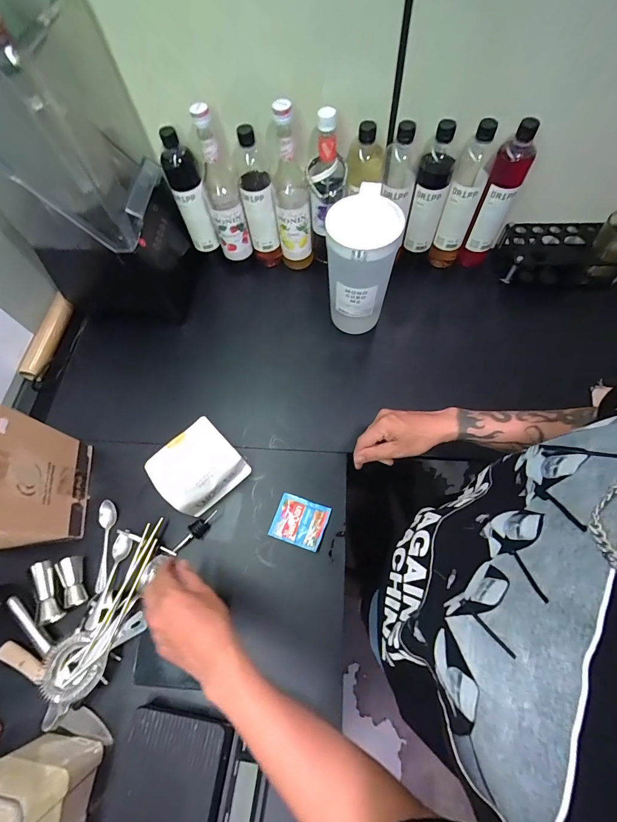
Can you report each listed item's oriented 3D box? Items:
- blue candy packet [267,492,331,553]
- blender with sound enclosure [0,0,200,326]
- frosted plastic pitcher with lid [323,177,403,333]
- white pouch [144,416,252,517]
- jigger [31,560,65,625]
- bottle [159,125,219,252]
[{"bbox_3d":[-0.015,0.190,0.609,0.089,0.013,0.076,17,67,11],"label":"blue candy packet"},{"bbox_3d":[-0.401,-0.407,0.638,0.261,0.408,0.230,4,66,5],"label":"blender with sound enclosure"},{"bbox_3d":[0.096,-0.267,0.668,0.119,0.243,0.144,3,66,4],"label":"frosted plastic pitcher with lid"},{"bbox_3d":[-0.192,0.099,0.618,0.138,0.086,0.112,-43,70,-15],"label":"white pouch"},{"bbox_3d":[-0.421,0.291,0.568,0.032,0.035,0.094,-23,66,-7],"label":"jigger"},{"bbox_3d":[-0.240,-0.439,0.726,0.069,0.226,0.067,-20,66,-6],"label":"bottle"}]

